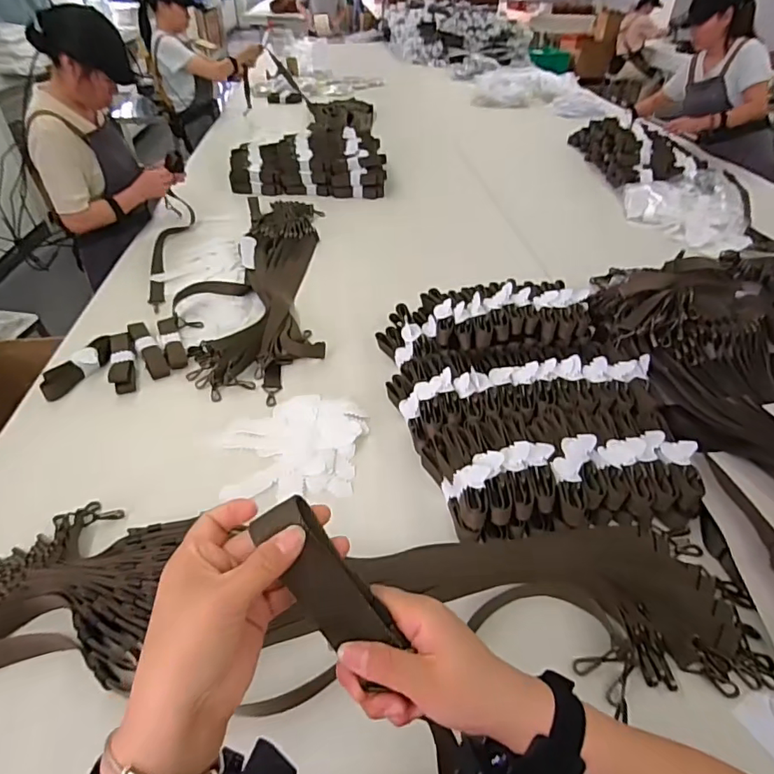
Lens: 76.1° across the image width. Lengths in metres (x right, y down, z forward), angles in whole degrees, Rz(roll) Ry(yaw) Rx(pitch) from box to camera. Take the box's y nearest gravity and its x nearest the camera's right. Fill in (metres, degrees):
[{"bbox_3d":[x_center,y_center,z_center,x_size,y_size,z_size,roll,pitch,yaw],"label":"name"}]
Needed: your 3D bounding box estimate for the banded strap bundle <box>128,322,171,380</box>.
[{"bbox_3d":[-0.543,-0.087,1.128,0.044,0.033,0.199,-24,47,-26],"label":"banded strap bundle"}]

